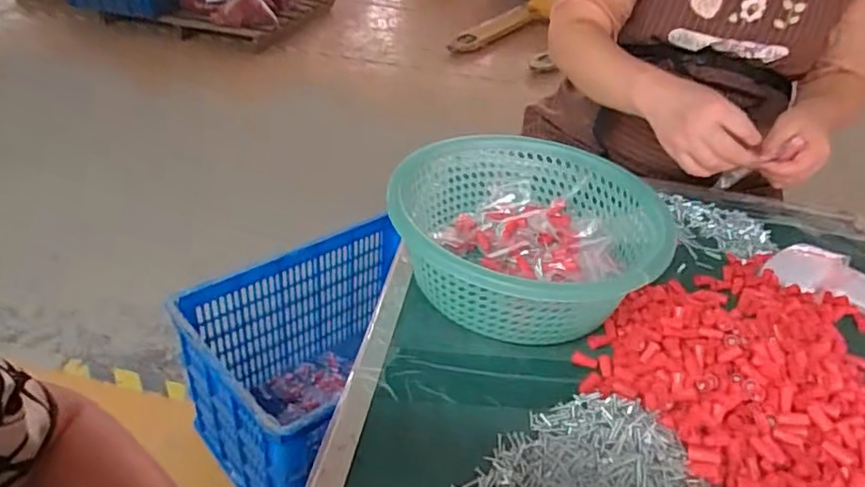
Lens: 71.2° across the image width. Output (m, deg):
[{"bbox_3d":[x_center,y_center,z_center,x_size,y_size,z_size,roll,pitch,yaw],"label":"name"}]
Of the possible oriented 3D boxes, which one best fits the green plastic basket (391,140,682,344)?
[{"bbox_3d":[0.091,-0.007,0.623,0.264,0.103,0.268,5,35,-4],"label":"green plastic basket"}]

